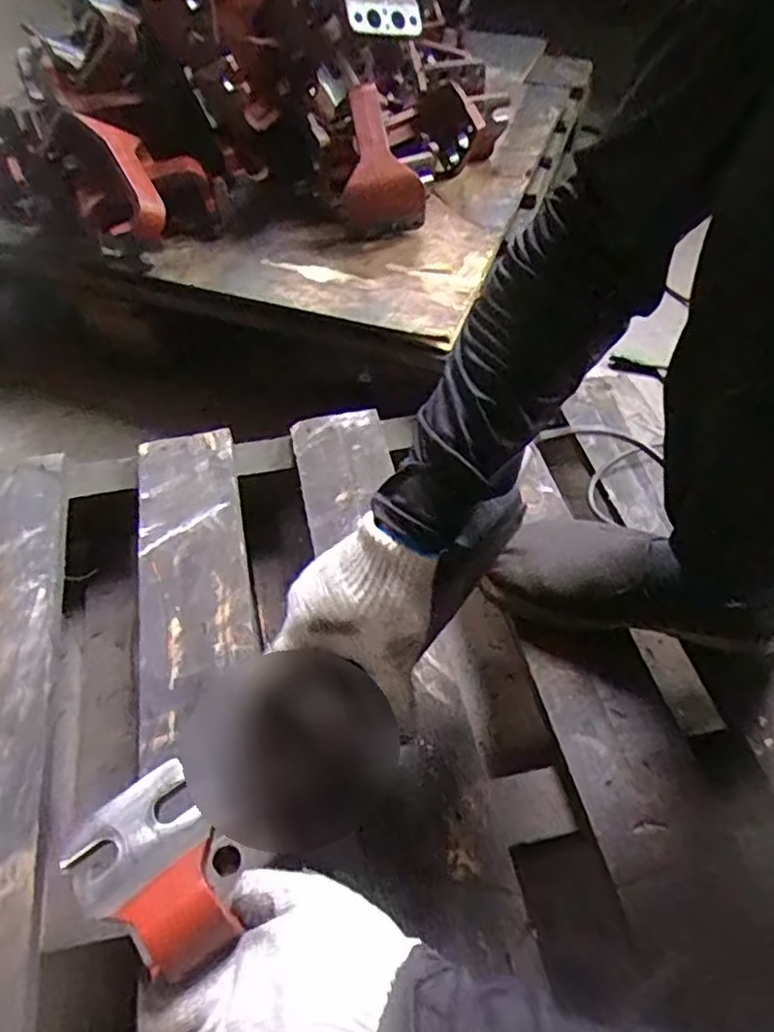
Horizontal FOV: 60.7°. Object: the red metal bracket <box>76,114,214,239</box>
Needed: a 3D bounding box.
[{"bbox_3d":[-0.285,-0.408,0.798,0.133,0.096,0.143,-18,56,-14],"label":"red metal bracket"}]

